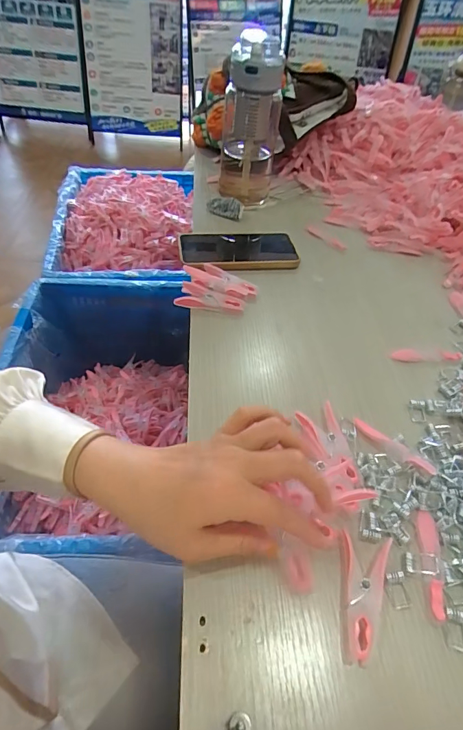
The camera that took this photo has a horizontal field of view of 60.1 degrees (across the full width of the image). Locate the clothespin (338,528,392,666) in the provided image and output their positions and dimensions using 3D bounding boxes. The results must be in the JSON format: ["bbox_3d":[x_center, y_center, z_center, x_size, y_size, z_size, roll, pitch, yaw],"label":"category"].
[{"bbox_3d":[0.090,0.155,0.267,0.034,0.015,0.075,10,48,3],"label":"clothespin"}]

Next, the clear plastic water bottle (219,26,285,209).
[{"bbox_3d":[0.027,-0.350,0.595,0.081,0.209,0.097,5,48,-2],"label":"clear plastic water bottle"}]

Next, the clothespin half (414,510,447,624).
[{"bbox_3d":[0.146,0.141,0.289,0.016,0.006,0.075,9,48,2],"label":"clothespin half"}]

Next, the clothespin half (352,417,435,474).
[{"bbox_3d":[0.139,0.070,0.347,0.010,0.012,0.075,-33,59,-30],"label":"clothespin half"}]

